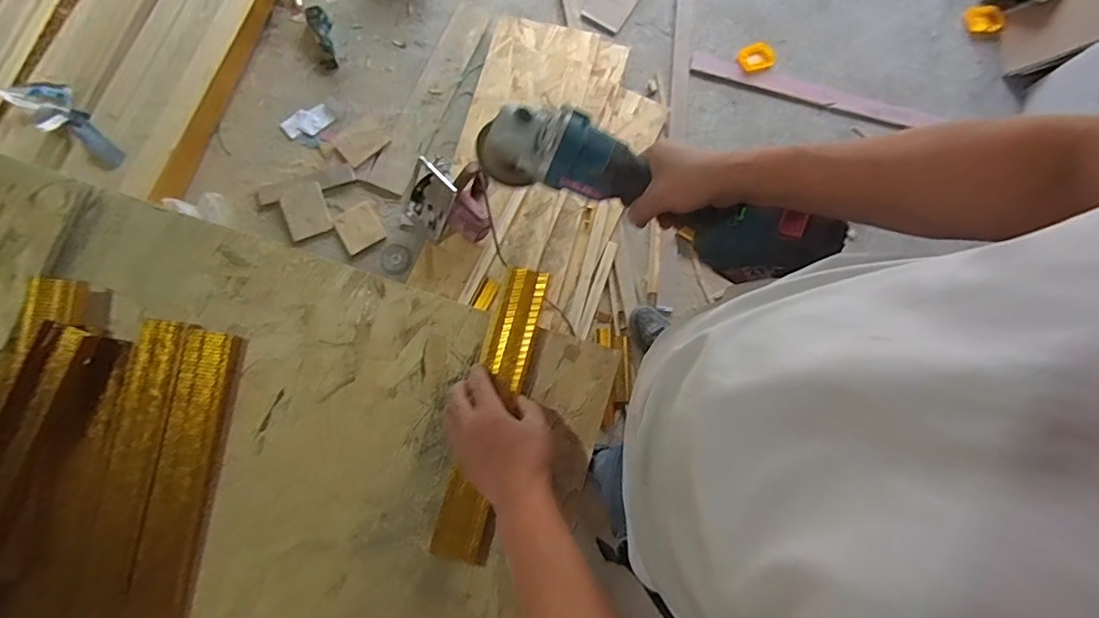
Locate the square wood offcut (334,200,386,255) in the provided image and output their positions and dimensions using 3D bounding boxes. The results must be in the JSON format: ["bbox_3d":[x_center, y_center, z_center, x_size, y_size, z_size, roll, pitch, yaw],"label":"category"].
[{"bbox_3d":[-0.526,-0.227,1.386,0.108,0.014,0.119,-30,80,-7],"label":"square wood offcut"}]

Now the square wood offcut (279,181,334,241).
[{"bbox_3d":[-0.679,-0.277,1.395,0.116,0.011,0.162,-23,79,-6],"label":"square wood offcut"}]

